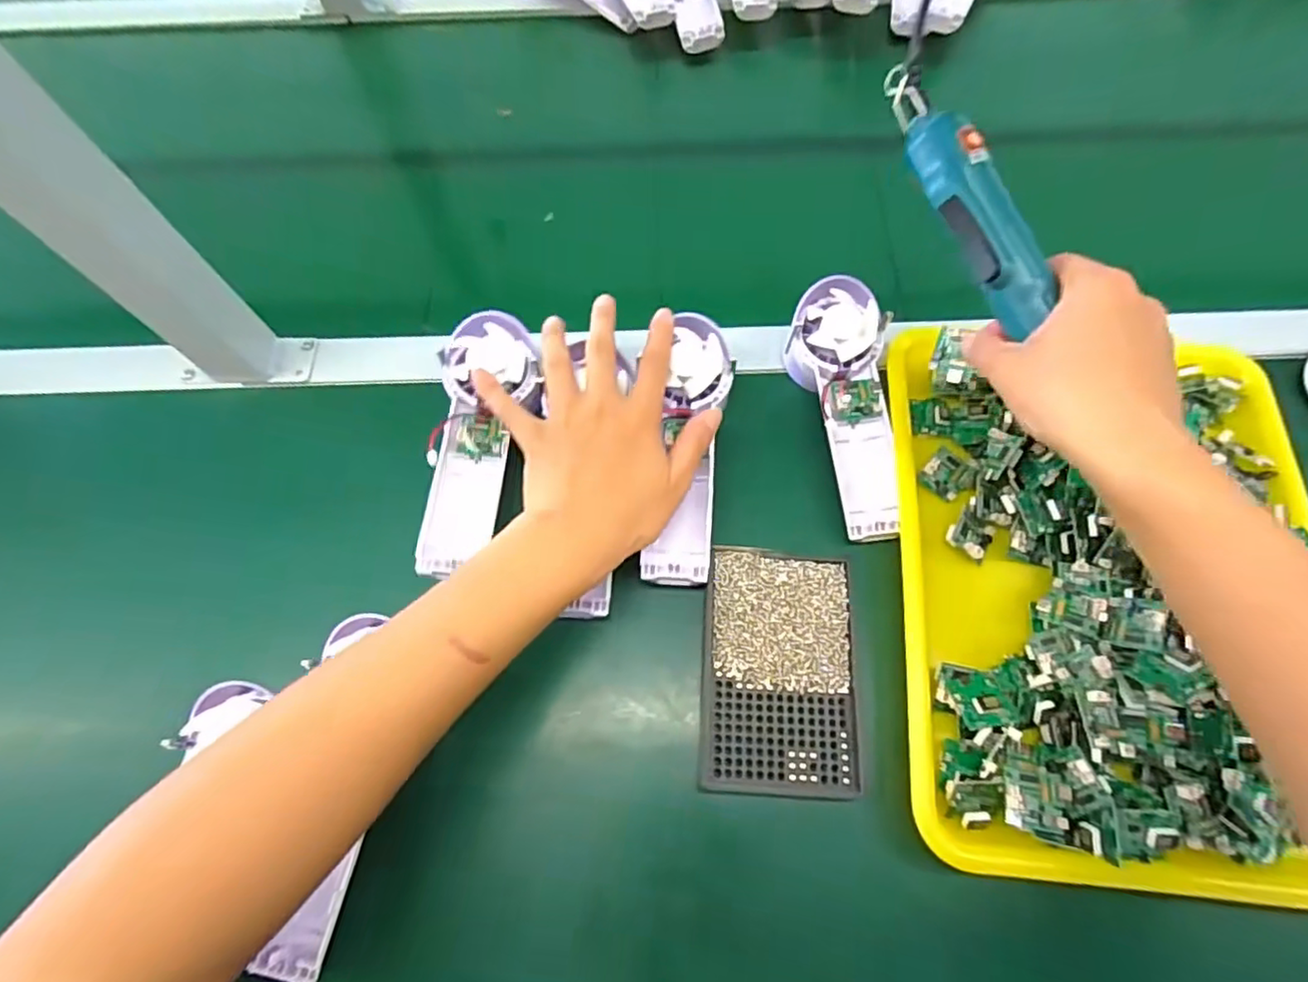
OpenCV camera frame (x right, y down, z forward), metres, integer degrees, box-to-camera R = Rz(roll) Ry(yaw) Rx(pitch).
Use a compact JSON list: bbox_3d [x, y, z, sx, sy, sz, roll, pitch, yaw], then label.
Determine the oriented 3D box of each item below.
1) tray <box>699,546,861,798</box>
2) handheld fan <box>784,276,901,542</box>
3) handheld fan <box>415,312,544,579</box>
[{"bbox_3d":[0.073,0.103,0.364,0.086,0.011,0.134,3,68,3],"label":"tray"},{"bbox_3d":[0.135,-0.055,0.428,0.061,0.040,0.177,-7,80,-1],"label":"handheld fan"},{"bbox_3d":[-0.118,-0.031,0.407,0.061,0.028,0.172,8,76,5],"label":"handheld fan"}]

